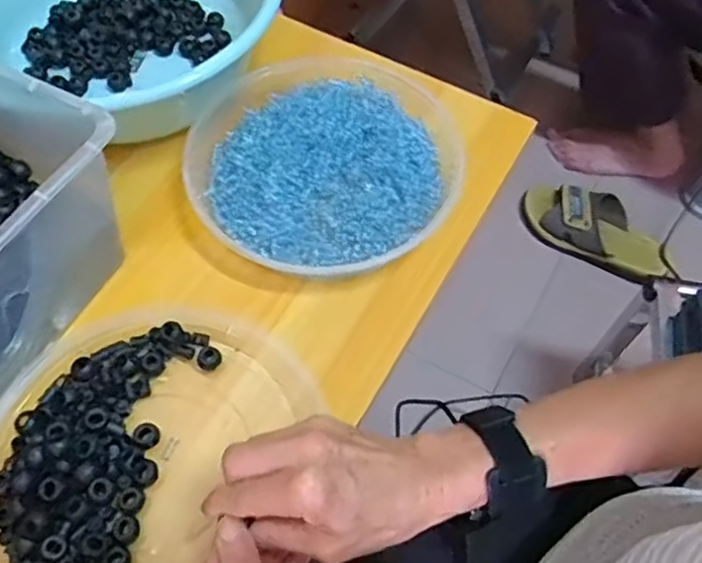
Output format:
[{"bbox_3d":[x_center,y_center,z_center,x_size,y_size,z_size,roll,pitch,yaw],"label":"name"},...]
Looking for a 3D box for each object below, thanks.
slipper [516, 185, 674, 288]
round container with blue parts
[{"bbox_3d":[0.415,-0.094,1.122,0.257,0.067,0.110,31,64,15],"label":"slipper"},{"bbox_3d":[-0.029,-0.106,0.565,0.222,0.027,0.219,1,60,-1],"label":"round container with blue parts"}]

